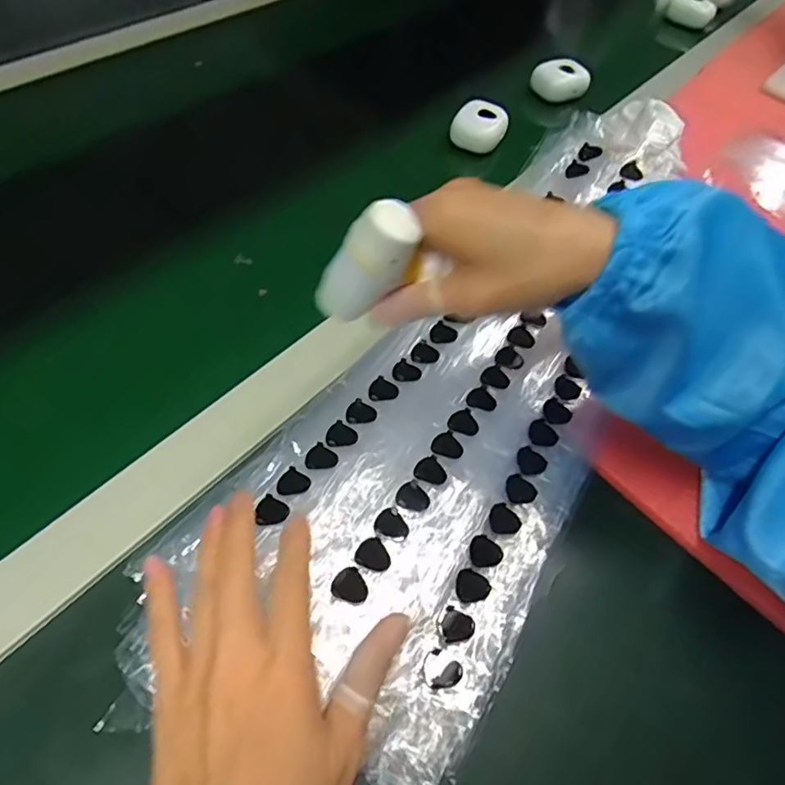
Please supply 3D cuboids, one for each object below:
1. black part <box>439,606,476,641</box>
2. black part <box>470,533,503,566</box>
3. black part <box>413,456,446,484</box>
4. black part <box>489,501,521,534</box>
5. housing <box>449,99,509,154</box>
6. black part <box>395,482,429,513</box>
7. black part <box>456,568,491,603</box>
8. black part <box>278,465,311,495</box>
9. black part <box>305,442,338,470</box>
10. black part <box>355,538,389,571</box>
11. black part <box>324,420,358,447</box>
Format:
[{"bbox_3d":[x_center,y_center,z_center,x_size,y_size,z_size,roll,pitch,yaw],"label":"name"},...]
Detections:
[{"bbox_3d":[0.031,0.111,0.269,0.015,0.004,0.015,24,57,12],"label":"black part"},{"bbox_3d":[0.048,0.082,0.292,0.016,0.004,0.016,2,55,-3],"label":"black part"},{"bbox_3d":[0.021,0.043,0.310,0.017,0.004,0.015,29,58,15],"label":"black part"},{"bbox_3d":[0.060,0.069,0.304,0.017,0.006,0.016,32,59,17],"label":"black part"},{"bbox_3d":[0.081,-0.244,0.526,0.053,0.032,0.039,20,56,9],"label":"housing"},{"bbox_3d":[0.011,0.055,0.300,0.017,0.004,0.014,22,57,11],"label":"black part"},{"bbox_3d":[0.040,0.097,0.282,0.017,0.004,0.016,2,55,-3],"label":"black part"},{"bbox_3d":[-0.052,0.048,0.299,0.015,0.004,0.016,30,58,16],"label":"black part"},{"bbox_3d":[-0.039,0.036,0.310,0.016,0.004,0.015,2,55,-3],"label":"black part"},{"bbox_3d":[-0.009,0.079,0.281,0.017,0.004,0.015,17,56,7],"label":"black part"},{"bbox_3d":[-0.029,0.024,0.320,0.016,0.004,0.015,29,58,15],"label":"black part"}]

